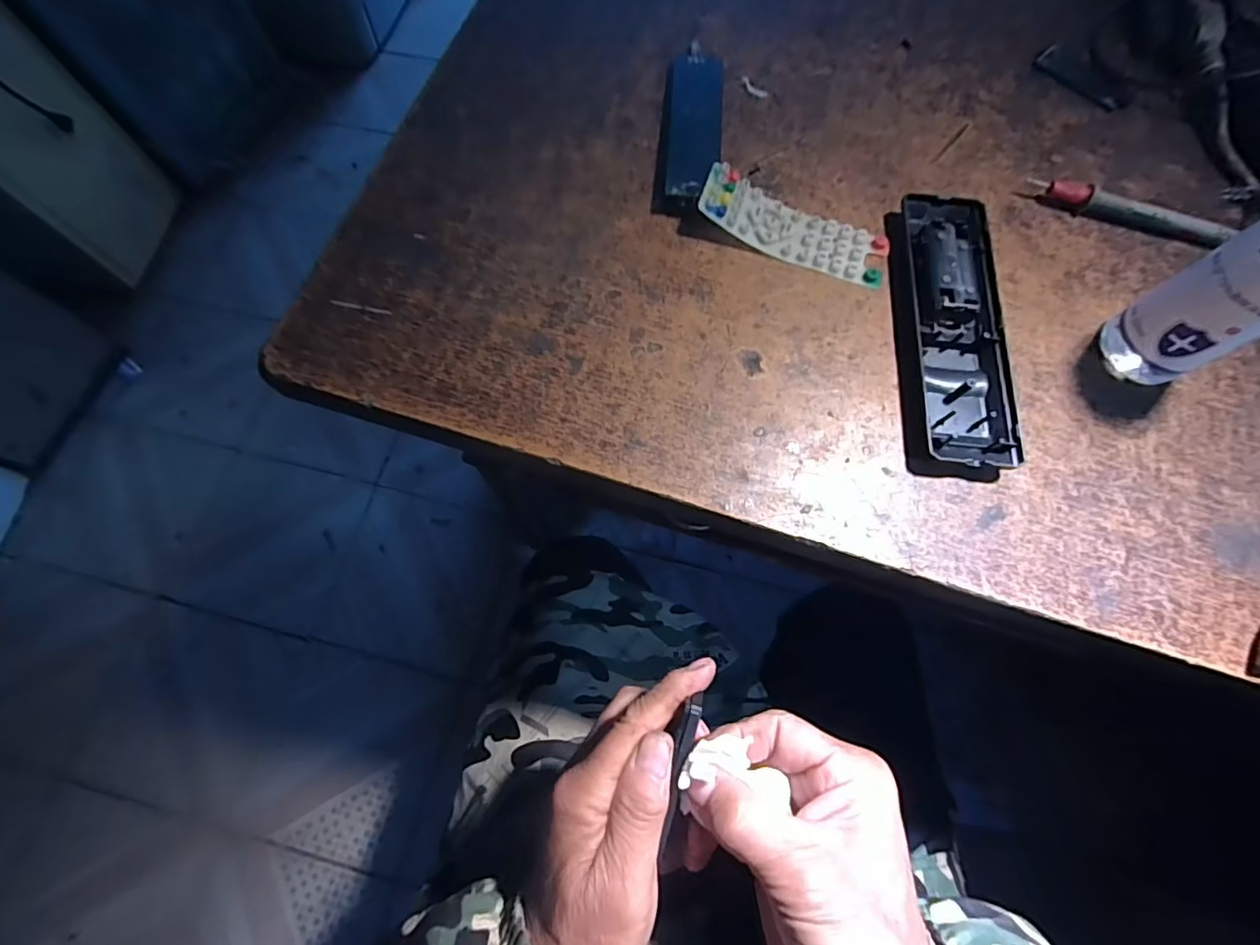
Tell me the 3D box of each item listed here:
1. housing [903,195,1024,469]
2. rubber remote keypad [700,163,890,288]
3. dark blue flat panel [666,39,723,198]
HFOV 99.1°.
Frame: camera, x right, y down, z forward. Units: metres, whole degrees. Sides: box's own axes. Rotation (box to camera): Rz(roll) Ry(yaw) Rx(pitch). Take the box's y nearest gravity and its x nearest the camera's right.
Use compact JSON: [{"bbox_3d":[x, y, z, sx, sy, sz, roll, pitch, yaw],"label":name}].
[{"bbox_3d":[0.151,-0.069,0.249,0.038,0.014,0.139,4,71,-1],"label":"housing"},{"bbox_3d":[0.081,-0.120,0.261,0.092,0.016,0.030,19,72,4],"label":"rubber remote keypad"},{"bbox_3d":[0.035,-0.187,0.284,0.029,0.004,0.115,4,67,0],"label":"dark blue flat panel"}]

